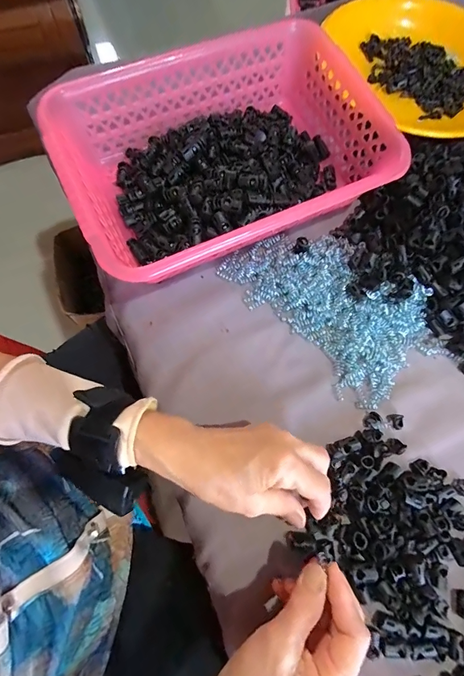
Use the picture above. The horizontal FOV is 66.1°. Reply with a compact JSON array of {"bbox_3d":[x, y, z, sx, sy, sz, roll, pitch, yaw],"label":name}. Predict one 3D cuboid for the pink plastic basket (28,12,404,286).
[{"bbox_3d":[-0.007,-0.182,0.360,0.303,0.068,0.214,-25,76,-9],"label":"pink plastic basket"}]

